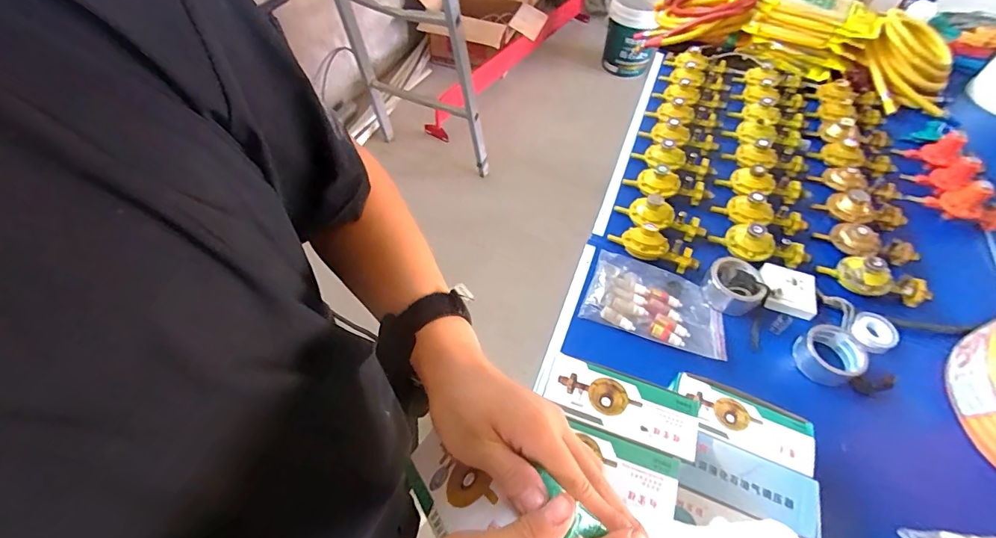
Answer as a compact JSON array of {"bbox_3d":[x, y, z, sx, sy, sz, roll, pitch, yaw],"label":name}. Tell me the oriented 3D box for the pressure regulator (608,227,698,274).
[{"bbox_3d":[0.288,-0.045,0.828,0.160,0.046,0.062,21,56,11],"label":"pressure regulator"}]

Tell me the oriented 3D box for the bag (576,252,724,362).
[{"bbox_3d":[0.272,0.060,0.787,0.228,0.031,0.144,20,56,11],"label":"bag"}]

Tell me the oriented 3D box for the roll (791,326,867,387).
[{"bbox_3d":[0.538,0.139,0.734,0.091,0.041,0.086,1,54,-2],"label":"roll"}]

